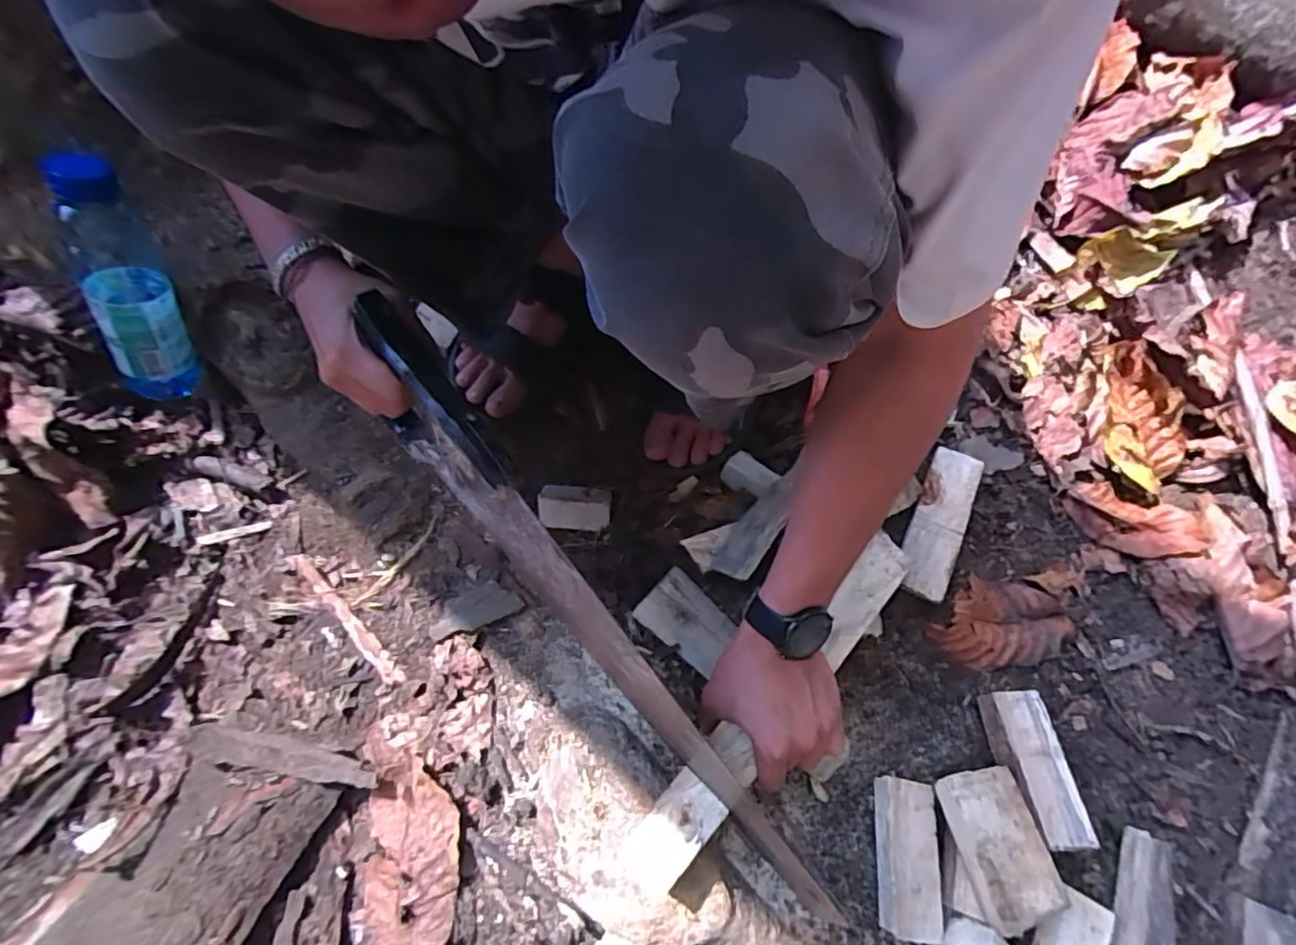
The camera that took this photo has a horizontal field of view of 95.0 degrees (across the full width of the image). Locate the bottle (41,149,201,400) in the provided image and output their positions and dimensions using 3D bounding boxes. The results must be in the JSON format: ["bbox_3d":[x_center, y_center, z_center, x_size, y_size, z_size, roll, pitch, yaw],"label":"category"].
[{"bbox_3d":[-0.466,-0.160,0.532,0.065,0.206,0.062,20,41,8],"label":"bottle"}]

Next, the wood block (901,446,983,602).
[{"bbox_3d":[0.281,0.046,0.573,0.046,0.022,0.152,25,71,7],"label":"wood block"}]

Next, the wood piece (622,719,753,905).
[{"bbox_3d":[0.027,0.246,0.429,0.042,0.022,0.127,39,74,13],"label":"wood piece"}]

